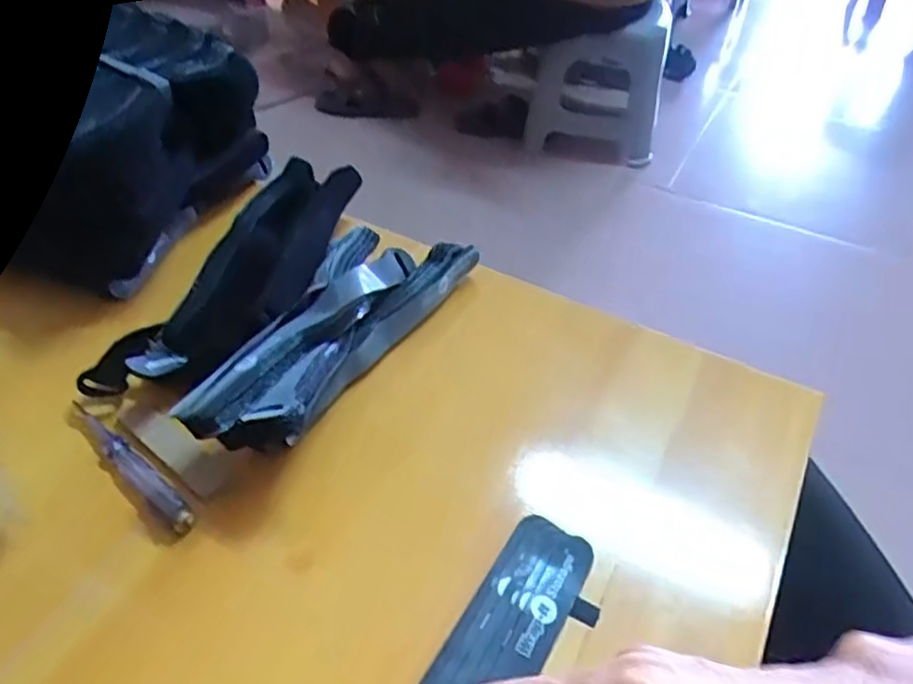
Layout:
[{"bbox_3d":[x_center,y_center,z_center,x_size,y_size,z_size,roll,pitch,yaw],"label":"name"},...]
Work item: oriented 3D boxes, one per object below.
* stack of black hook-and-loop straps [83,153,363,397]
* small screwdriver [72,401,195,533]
[{"bbox_3d":[-0.141,-0.051,0.470,0.076,0.040,0.253,22,50,17],"label":"stack of black hook-and-loop straps"},{"bbox_3d":[-0.183,0.066,0.380,0.118,0.013,0.015,35,55,26],"label":"small screwdriver"}]

